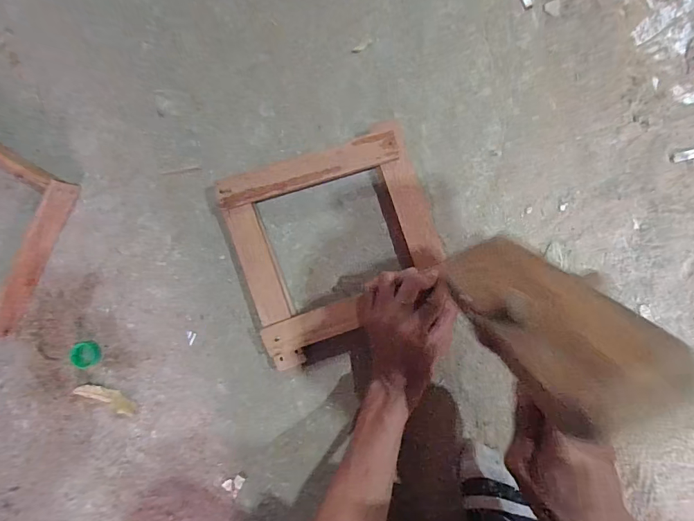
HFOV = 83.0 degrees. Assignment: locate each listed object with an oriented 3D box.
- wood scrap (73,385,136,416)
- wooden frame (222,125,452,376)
[{"bbox_3d":[-0.302,0.170,0.491,0.082,0.007,0.022,21,91,5],"label":"wood scrap"},{"bbox_3d":[-0.012,-0.017,0.448,0.226,0.030,0.218,-19,88,4],"label":"wooden frame"}]

